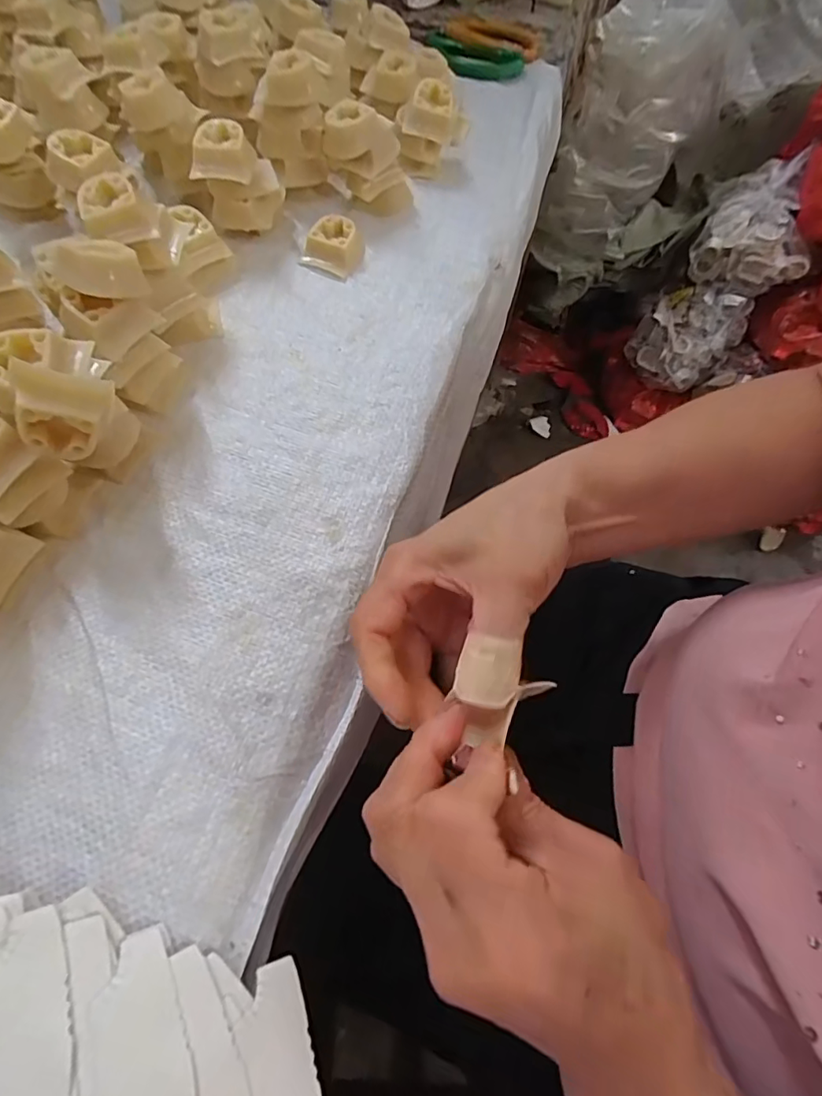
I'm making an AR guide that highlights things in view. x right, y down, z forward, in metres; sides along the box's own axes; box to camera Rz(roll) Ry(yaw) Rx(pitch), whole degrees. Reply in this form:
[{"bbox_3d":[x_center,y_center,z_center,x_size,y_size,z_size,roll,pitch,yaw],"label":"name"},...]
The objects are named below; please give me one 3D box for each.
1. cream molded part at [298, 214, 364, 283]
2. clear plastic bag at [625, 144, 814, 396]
[{"bbox_3d":[-0.054,-0.214,0.376,0.038,0.018,0.042,18,65,7],"label":"cream molded part"},{"bbox_3d":[0.617,-0.520,1.023,0.225,0.429,0.130,25,21,10],"label":"clear plastic bag"}]

